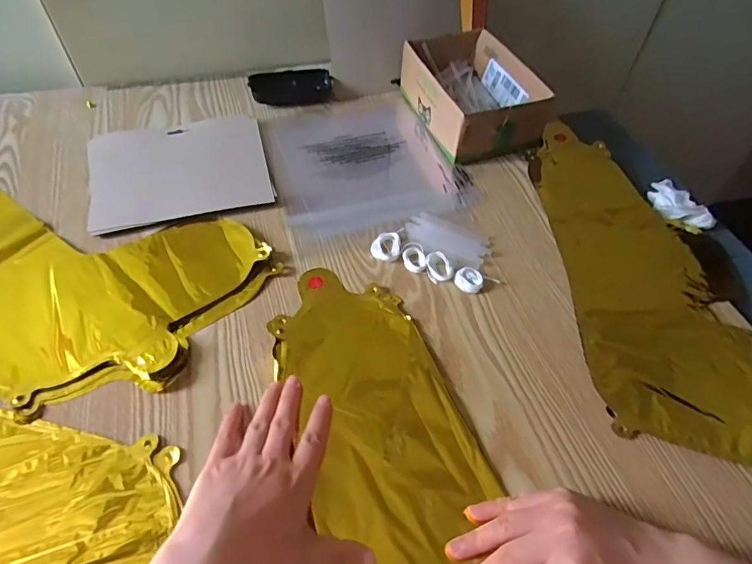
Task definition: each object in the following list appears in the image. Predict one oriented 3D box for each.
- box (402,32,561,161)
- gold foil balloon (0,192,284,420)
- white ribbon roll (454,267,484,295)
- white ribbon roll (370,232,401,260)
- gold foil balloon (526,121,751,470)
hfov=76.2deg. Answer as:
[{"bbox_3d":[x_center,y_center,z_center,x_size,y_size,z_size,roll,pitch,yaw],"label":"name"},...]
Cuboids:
[{"bbox_3d":[0.123,-0.254,0.640,0.137,0.066,0.202,-17,55,-15],"label":"box"},{"bbox_3d":[-0.338,-0.031,0.473,0.418,0.015,0.232,24,55,15],"label":"gold foil balloon"},{"bbox_3d":[0.091,-0.002,0.472,0.025,0.007,0.030,-5,53,-6],"label":"white ribbon roll"},{"bbox_3d":[0.011,-0.037,0.496,0.030,0.006,0.036,8,52,4],"label":"white ribbon roll"},{"bbox_3d":[0.286,-0.016,0.487,0.200,0.012,0.414,-1,52,-3],"label":"gold foil balloon"}]

